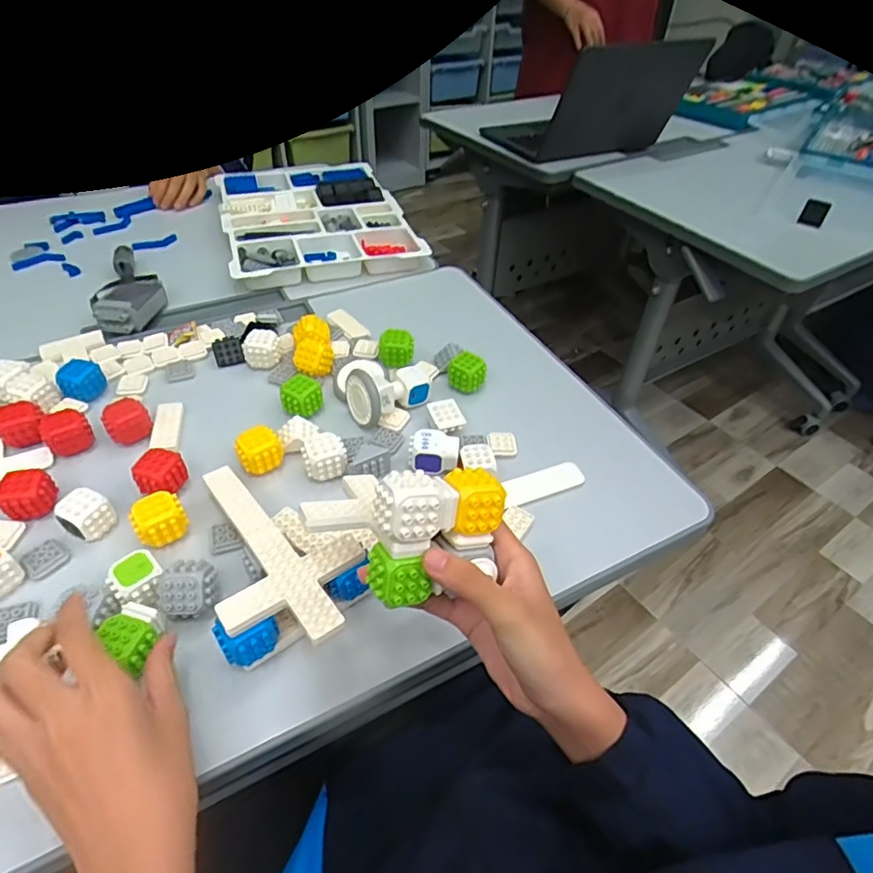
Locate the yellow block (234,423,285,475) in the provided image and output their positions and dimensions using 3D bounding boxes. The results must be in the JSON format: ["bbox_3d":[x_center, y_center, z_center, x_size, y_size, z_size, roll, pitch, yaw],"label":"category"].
[{"bbox_3d":[-0.161,0.012,0.497,0.037,0.032,0.028,-27,52,-27],"label":"yellow block"}]

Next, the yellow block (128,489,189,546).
[{"bbox_3d":[-0.224,0.067,0.444,0.038,0.032,0.030,-31,54,-30],"label":"yellow block"}]

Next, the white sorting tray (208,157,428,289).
[{"bbox_3d":[-0.194,-0.351,0.855,0.261,0.036,0.371,-12,47,-15],"label":"white sorting tray"}]

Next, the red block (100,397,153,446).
[{"bbox_3d":[-0.293,-0.018,0.520,0.039,0.035,0.036,-25,51,-26],"label":"red block"}]

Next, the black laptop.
[{"bbox_3d":[0.305,-0.681,1.118,0.279,0.196,0.291,-14,47,-16],"label":"black laptop"}]

